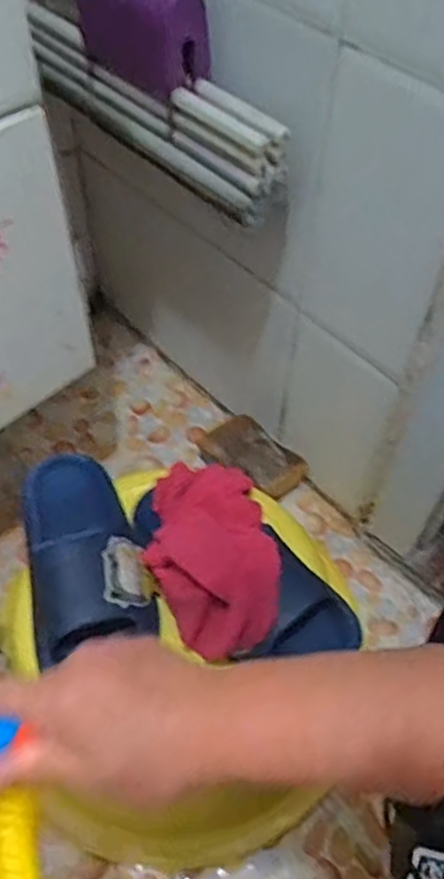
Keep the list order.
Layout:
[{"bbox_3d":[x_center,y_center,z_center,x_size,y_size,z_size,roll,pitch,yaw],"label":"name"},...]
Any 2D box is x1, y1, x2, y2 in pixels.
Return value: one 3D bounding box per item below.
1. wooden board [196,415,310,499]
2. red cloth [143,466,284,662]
[{"bbox_3d":[0.044,0.021,0.962,0.139,0.042,0.080,34,57,22],"label":"wooden board"},{"bbox_3d":[-0.016,0.098,0.688,0.119,0.089,0.207,-5,54,-6],"label":"red cloth"}]

